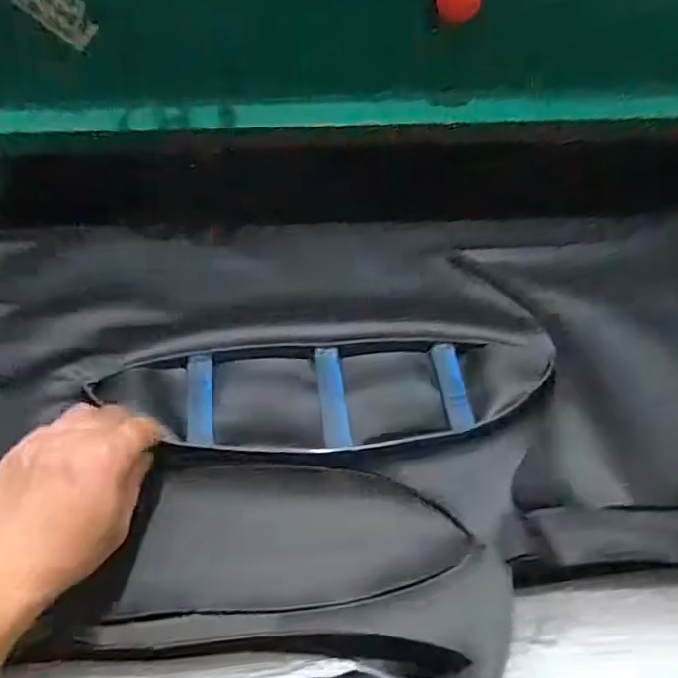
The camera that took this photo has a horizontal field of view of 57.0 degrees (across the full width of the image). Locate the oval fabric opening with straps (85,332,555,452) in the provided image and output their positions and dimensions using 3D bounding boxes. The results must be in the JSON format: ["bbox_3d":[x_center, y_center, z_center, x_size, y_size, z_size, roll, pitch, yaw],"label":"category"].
[{"bbox_3d":[-0.006,0.040,0.480,0.356,0.016,0.101,-2,48,-4],"label":"oval fabric opening with straps"}]

